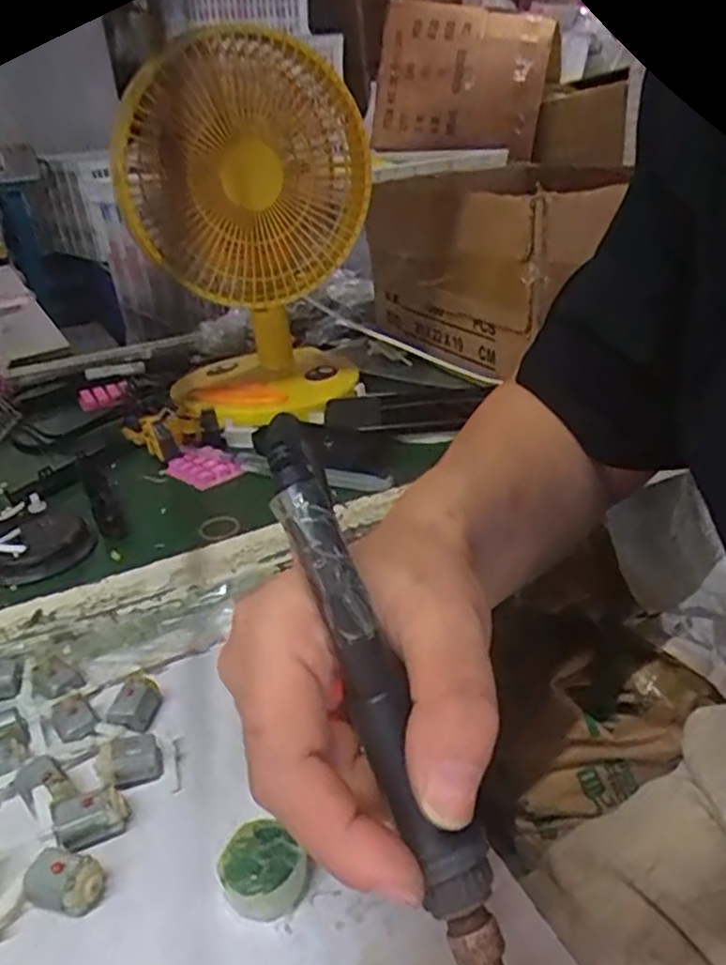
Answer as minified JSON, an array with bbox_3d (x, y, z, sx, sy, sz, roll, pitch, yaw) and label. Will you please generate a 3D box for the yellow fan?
[{"bbox_3d":[-0.094,-0.225,0.690,0.202,0.311,0.188,-6,27,-1],"label":"yellow fan"}]

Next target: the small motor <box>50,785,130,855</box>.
[{"bbox_3d":[-0.118,0.142,0.318,0.029,0.015,0.021,-14,29,-21],"label":"small motor"}]

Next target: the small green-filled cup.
[{"bbox_3d":[-0.040,0.152,0.287,0.027,0.020,0.032,-25,34,-36],"label":"small green-filled cup"}]

